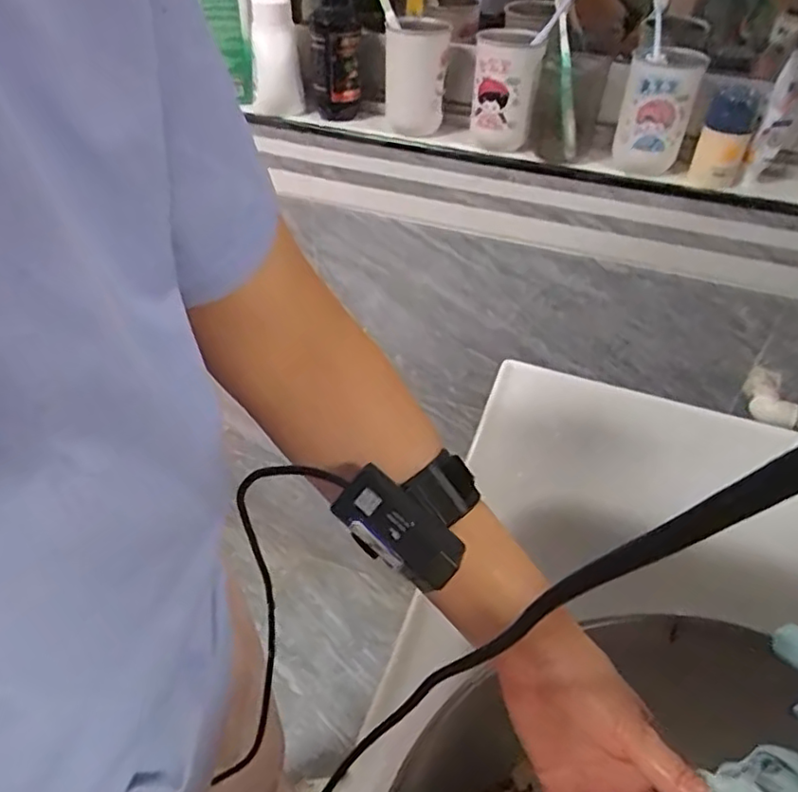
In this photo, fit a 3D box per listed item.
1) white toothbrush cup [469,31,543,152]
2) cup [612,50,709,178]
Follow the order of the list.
[{"bbox_3d":[0.124,-0.358,0.760,0.074,0.119,0.086,8,44,6],"label":"white toothbrush cup"},{"bbox_3d":[0.288,-0.317,0.718,0.074,0.120,0.071,15,45,13],"label":"cup"}]

